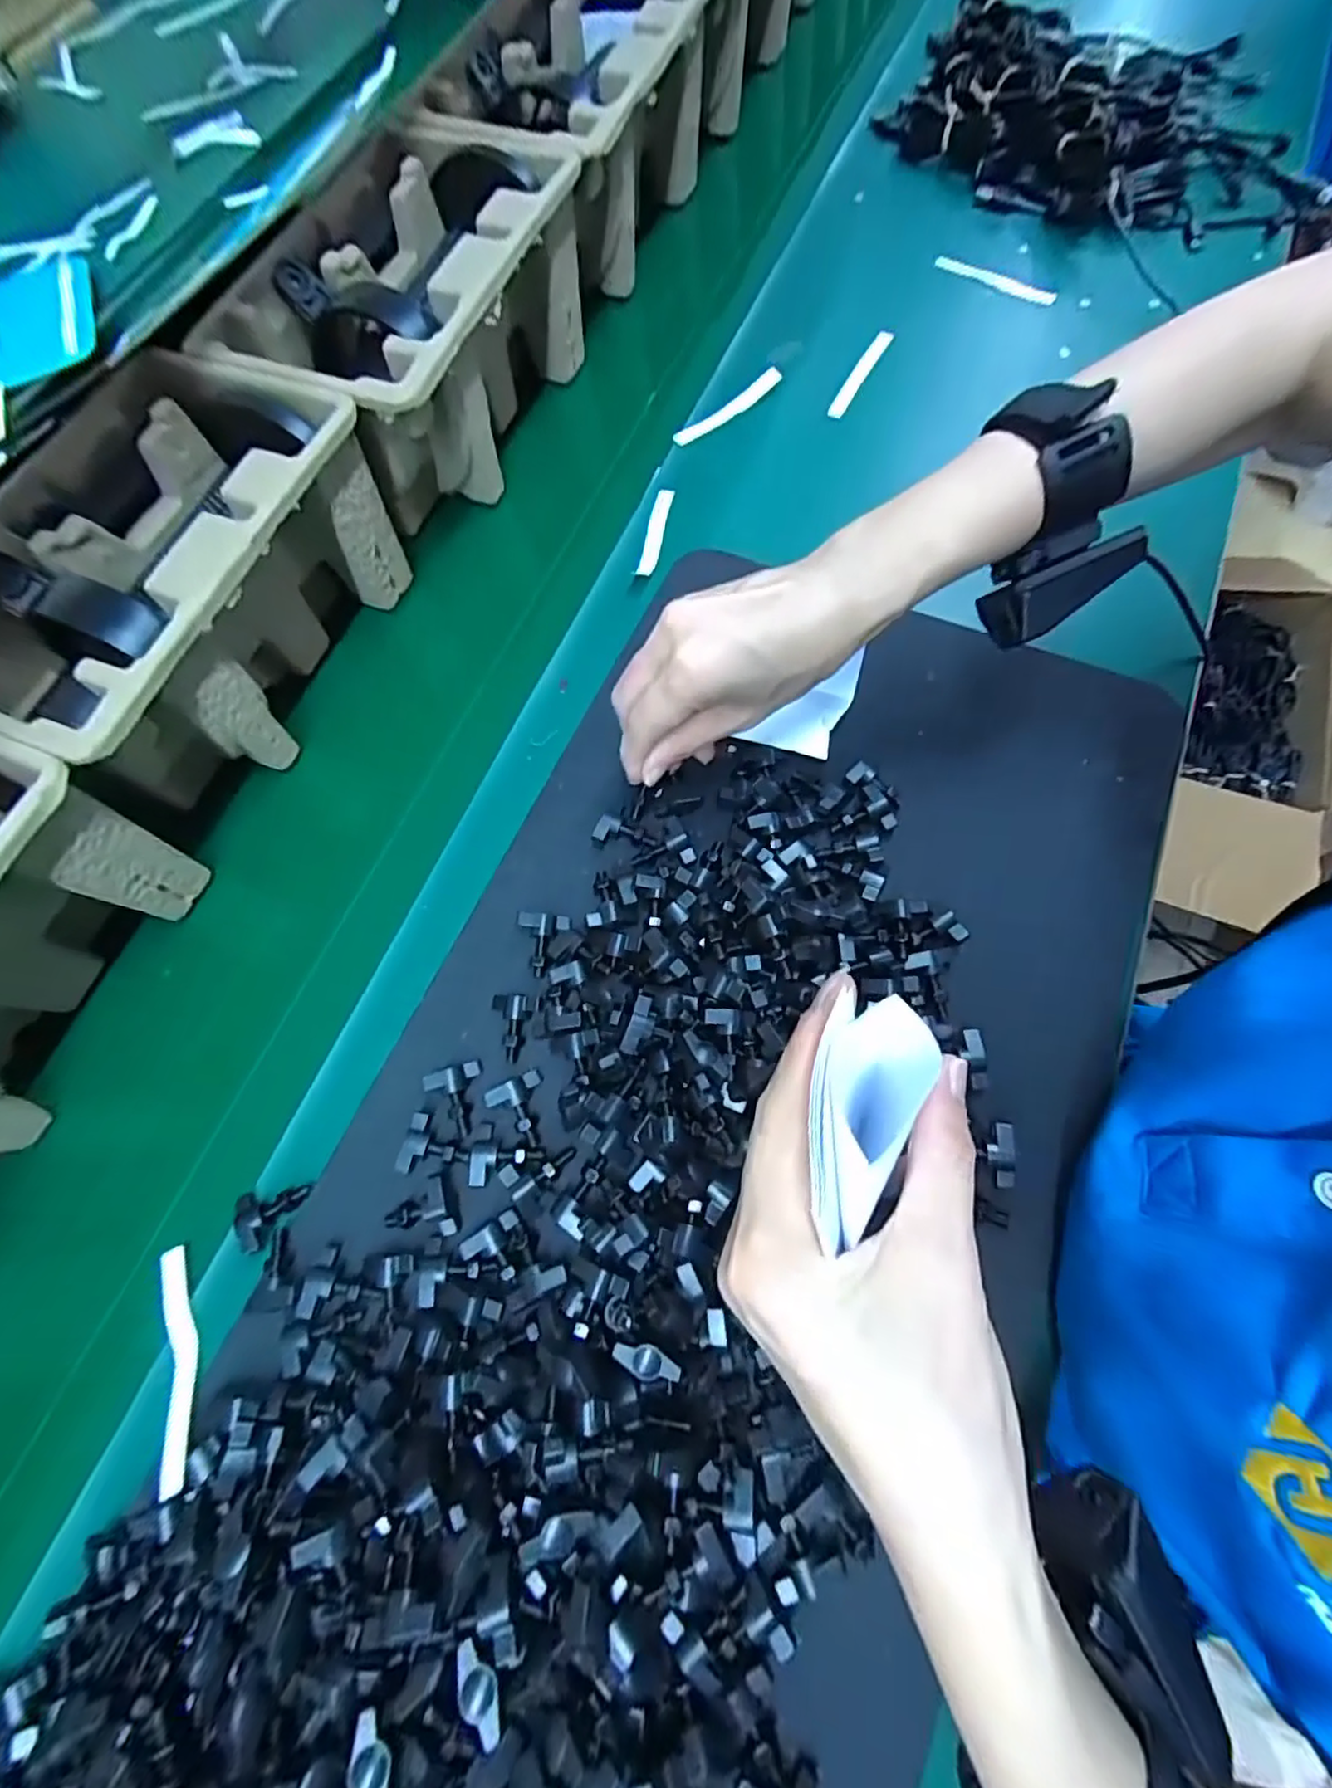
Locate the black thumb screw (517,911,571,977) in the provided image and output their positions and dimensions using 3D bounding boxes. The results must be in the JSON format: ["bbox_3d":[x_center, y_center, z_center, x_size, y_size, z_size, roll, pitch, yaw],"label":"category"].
[{"bbox_3d":[-0.061,0.024,0.324,0.024,0.007,0.030,0,71,3],"label":"black thumb screw"}]

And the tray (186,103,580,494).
[{"bbox_3d":[-0.155,-0.352,0.421,0.148,0.106,0.226,19,73,9],"label":"tray"}]

